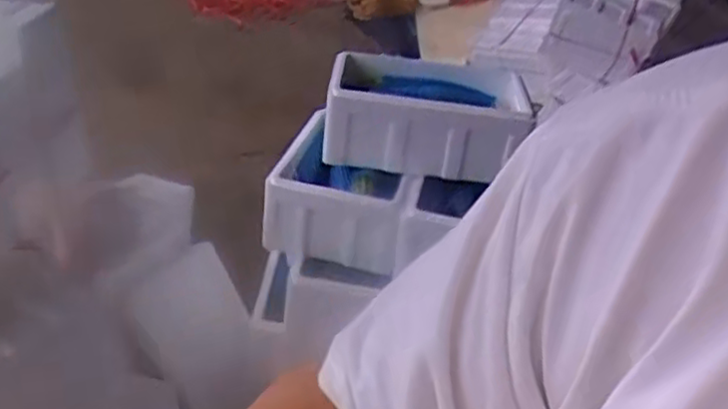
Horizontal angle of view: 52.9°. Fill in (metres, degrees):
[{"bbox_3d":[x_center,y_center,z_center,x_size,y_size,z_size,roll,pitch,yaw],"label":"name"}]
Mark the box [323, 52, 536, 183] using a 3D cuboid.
[{"bbox_3d":[0.130,-0.180,1.499,0.392,0.152,0.288,8,30,2],"label":"box"}]

